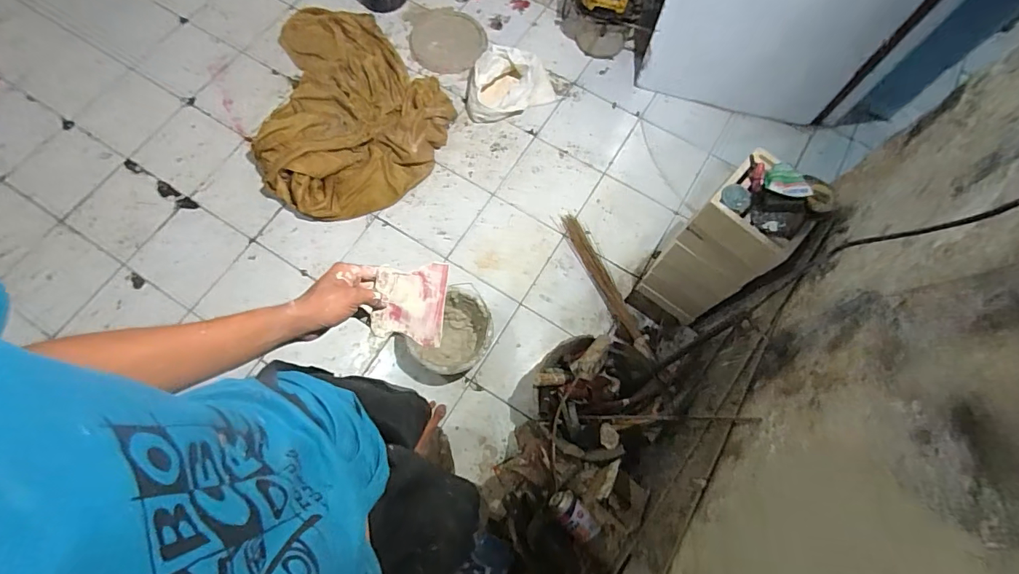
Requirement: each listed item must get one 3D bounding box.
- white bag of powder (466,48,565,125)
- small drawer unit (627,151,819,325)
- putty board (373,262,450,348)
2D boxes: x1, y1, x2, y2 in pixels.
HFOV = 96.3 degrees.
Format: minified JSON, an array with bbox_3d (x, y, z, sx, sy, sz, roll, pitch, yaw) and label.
[{"bbox_3d":[0.005,-0.775,1.744,0.372,0.140,0.252,-19,73,-7],"label":"white bag of powder"},{"bbox_3d":[0.547,-0.084,1.274,0.203,0.612,0.232,33,74,9],"label":"small drawer unit"},{"bbox_3d":[-0.140,0.025,0.658,0.105,0.010,0.118,6,91,-34],"label":"putty board"}]

